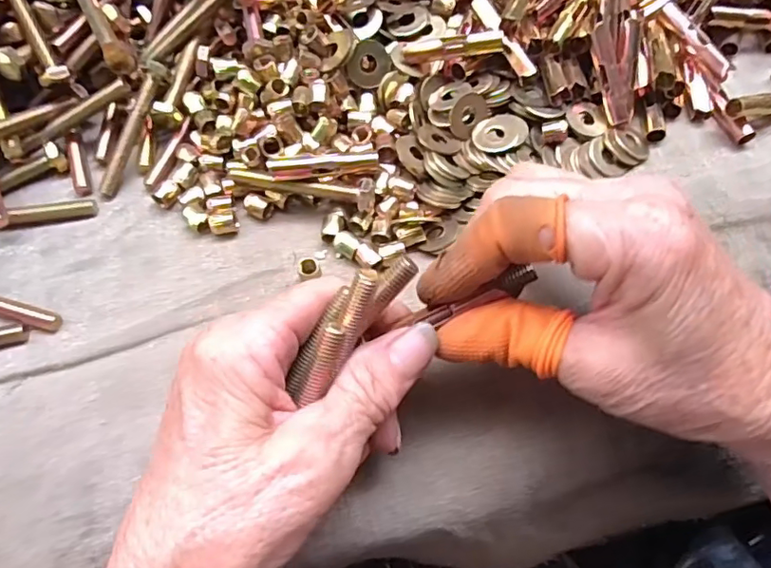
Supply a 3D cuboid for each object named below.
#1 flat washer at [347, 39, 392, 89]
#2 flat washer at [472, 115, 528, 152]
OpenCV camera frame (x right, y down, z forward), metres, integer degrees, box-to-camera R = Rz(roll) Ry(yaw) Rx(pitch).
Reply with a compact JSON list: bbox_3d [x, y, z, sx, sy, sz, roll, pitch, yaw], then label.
[{"bbox_3d":[-0.008,-0.106,0.269,0.022,0.020,0.004,-48,27,6],"label":"flat washer"},{"bbox_3d":[0.054,-0.072,0.268,0.026,0.004,0.021,-35,62,-10],"label":"flat washer"}]

